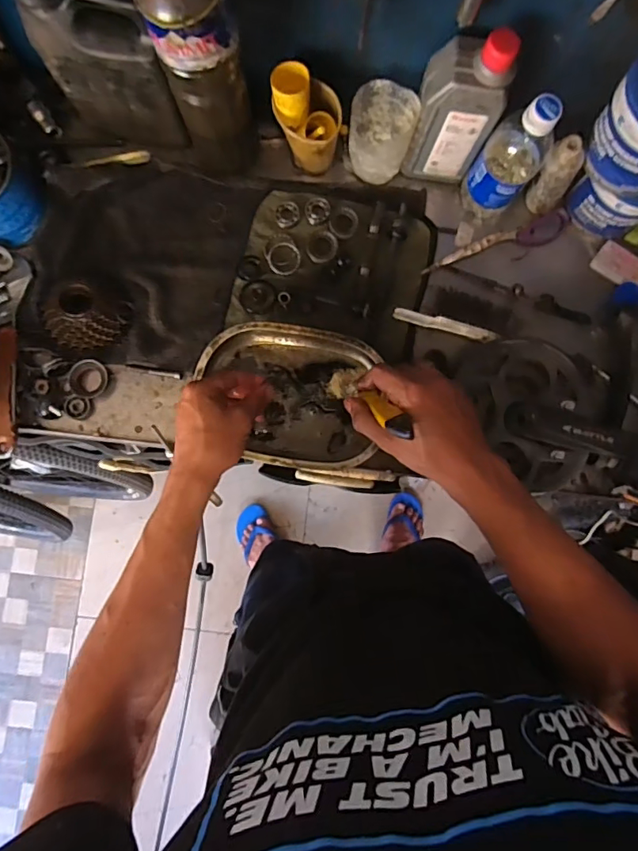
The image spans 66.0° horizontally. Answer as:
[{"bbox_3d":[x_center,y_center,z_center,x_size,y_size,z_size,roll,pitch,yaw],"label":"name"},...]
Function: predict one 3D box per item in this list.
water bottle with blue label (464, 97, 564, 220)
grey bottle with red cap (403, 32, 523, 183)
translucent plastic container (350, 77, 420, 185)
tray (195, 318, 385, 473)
[{"bbox_3d":[0.210,-0.290,0.539,0.064,0.165,0.061,0,84,-2],"label":"water bottle with blue label"},{"bbox_3d":[0.145,-0.334,0.525,0.079,0.169,0.051,9,84,-1],"label":"grey bottle with red cap"},{"bbox_3d":[0.069,-0.329,0.566,0.070,0.094,0.066,0,84,-2],"label":"translucent plastic container"},{"bbox_3d":[-0.035,-0.035,0.560,0.192,0.029,0.151,9,84,-1],"label":"tray"}]

